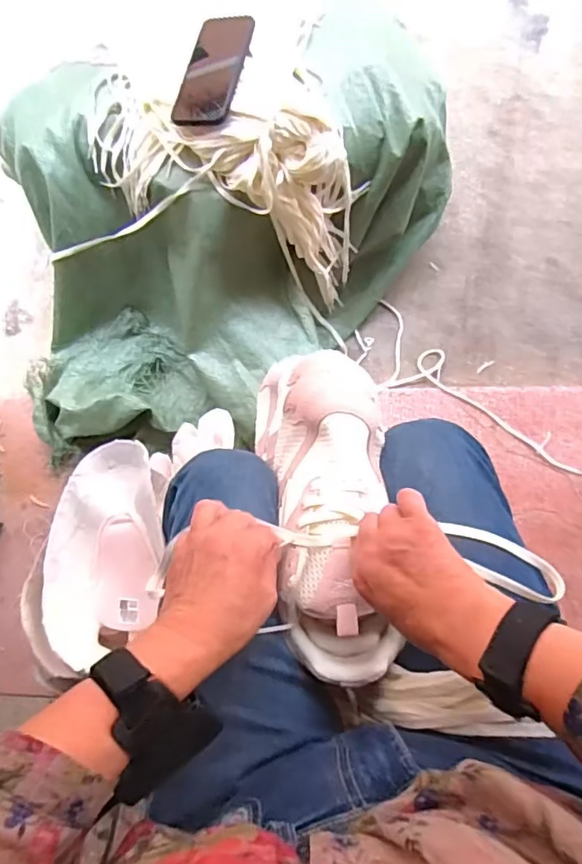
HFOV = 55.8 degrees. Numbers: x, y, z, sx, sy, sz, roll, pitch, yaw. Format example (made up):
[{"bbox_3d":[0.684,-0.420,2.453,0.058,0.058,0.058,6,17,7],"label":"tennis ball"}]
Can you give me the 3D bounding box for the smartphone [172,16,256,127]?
[{"bbox_3d":[-0.103,-0.489,0.742,0.089,0.013,0.154,19,88,23],"label":"smartphone"}]

